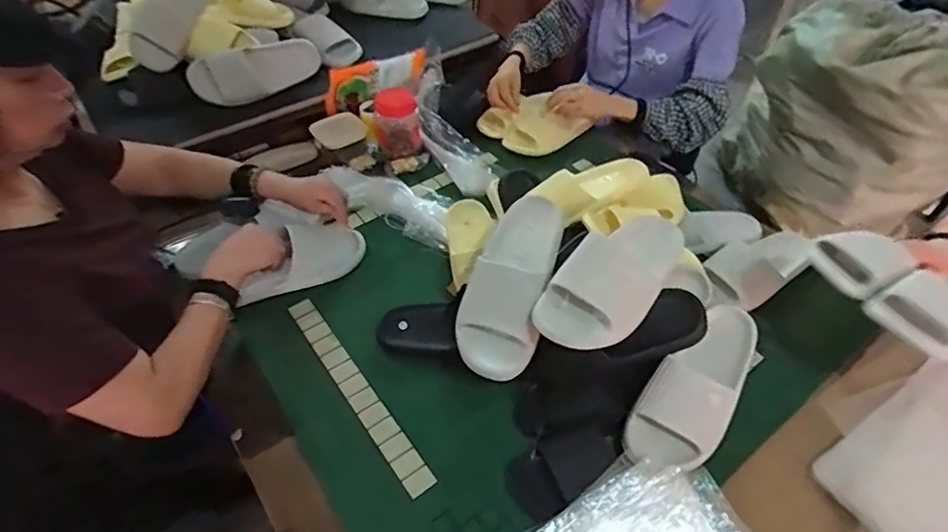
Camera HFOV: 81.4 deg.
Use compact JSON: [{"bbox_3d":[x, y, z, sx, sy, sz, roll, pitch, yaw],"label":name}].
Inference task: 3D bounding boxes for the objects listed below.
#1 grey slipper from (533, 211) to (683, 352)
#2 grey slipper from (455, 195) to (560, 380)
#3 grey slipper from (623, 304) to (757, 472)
[{"bbox_3d":[0.187,0.011,0.711,0.108,0.069,0.235,34,56,26],"label":"grey slipper"},{"bbox_3d":[0.048,0.010,0.747,0.110,0.069,0.273,13,62,11],"label":"grey slipper"},{"bbox_3d":[0.295,0.153,0.716,0.101,0.066,0.256,34,70,27],"label":"grey slipper"}]

